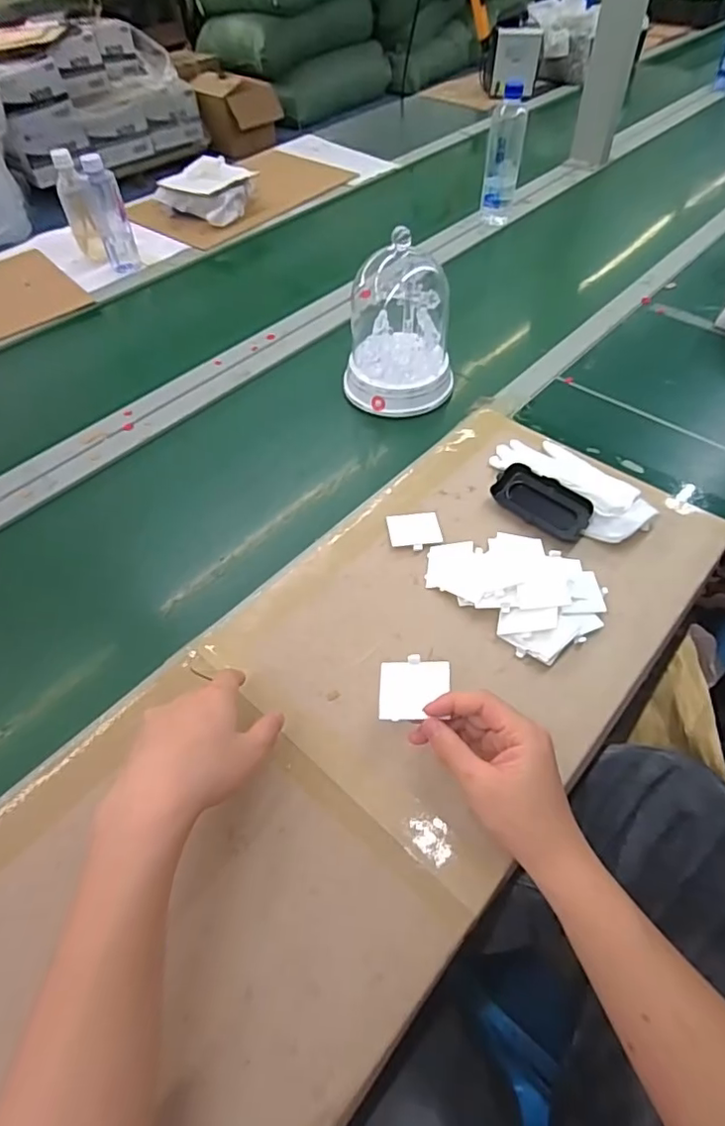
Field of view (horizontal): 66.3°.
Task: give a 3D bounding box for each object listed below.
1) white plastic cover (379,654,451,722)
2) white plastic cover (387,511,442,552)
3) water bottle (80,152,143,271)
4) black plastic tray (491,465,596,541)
[{"bbox_3d":[0.042,0.101,0.446,0.055,0.005,0.051,0,55,7],"label":"white plastic cover"},{"bbox_3d":[0.059,-0.036,0.627,0.056,0.008,0.050,-6,53,-3],"label":"white plastic cover"},{"bbox_3d":[-0.461,-0.638,1.015,0.058,0.187,0.060,-20,55,-13],"label":"water bottle"},{"bbox_3d":[0.204,-0.070,0.633,0.110,0.012,0.053,36,107,24],"label":"black plastic tray"}]

